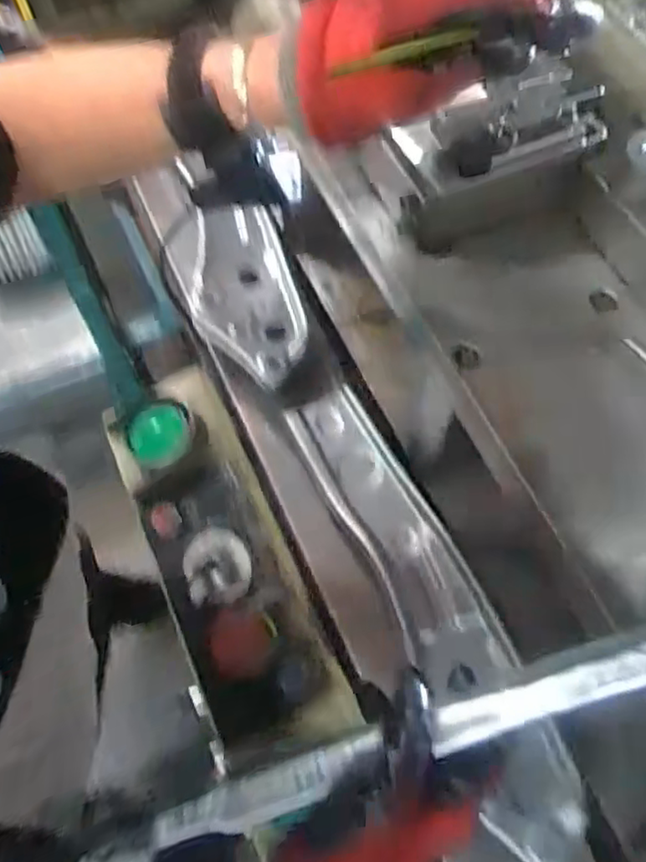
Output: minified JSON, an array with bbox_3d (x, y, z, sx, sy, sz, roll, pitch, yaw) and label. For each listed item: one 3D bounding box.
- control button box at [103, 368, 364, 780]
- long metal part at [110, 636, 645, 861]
[{"bbox_3d":[-0.115,0.106,0.682,0.130,0.071,0.375,-22,67,-11],"label":"control button box"},{"bbox_3d":[0.061,0.163,0.356,0.357,0.039,0.029,-23,66,7],"label":"long metal part"}]

